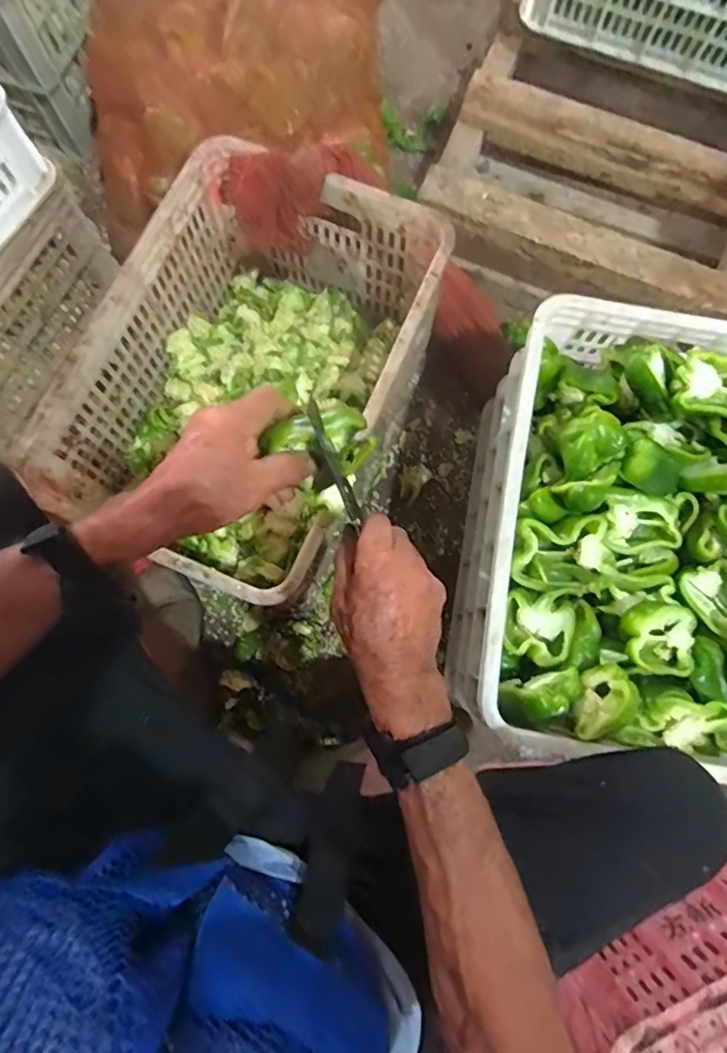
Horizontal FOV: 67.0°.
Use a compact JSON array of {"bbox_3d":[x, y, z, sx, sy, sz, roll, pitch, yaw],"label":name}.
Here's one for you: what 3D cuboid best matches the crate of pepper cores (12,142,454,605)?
[{"bbox_3d":[-0.139,-0.191,0.731,0.346,0.204,0.503,23,79,4],"label":"crate of pepper cores"}]

